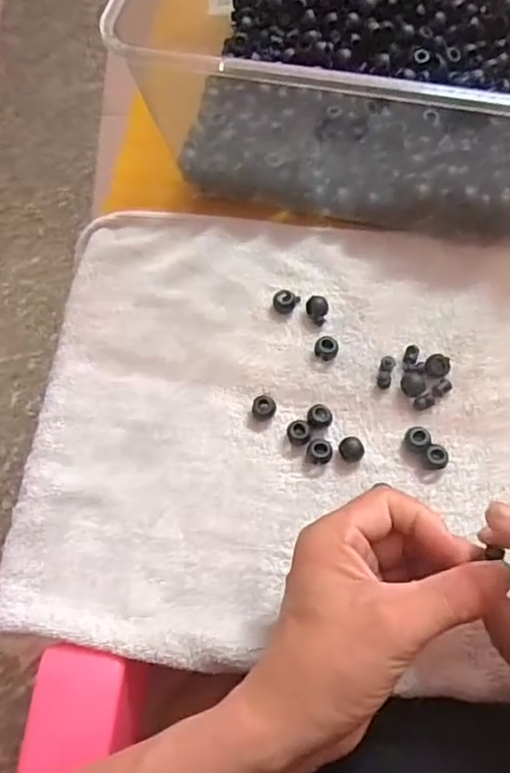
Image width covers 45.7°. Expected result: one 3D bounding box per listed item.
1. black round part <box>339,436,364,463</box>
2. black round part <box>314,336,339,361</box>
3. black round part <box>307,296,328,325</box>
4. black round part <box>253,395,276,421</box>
[{"bbox_3d":[0.059,0.038,0.369,0.012,0.012,0.015,-35,70,-12],"label":"black round part"},{"bbox_3d":[0.047,-0.026,0.399,0.015,0.013,0.013,21,70,11],"label":"black round part"},{"bbox_3d":[0.042,-0.052,0.410,0.015,0.010,0.019,4,67,4],"label":"black round part"},{"bbox_3d":[0.006,0.014,0.382,0.014,0.014,0.013,-1,67,2],"label":"black round part"}]

